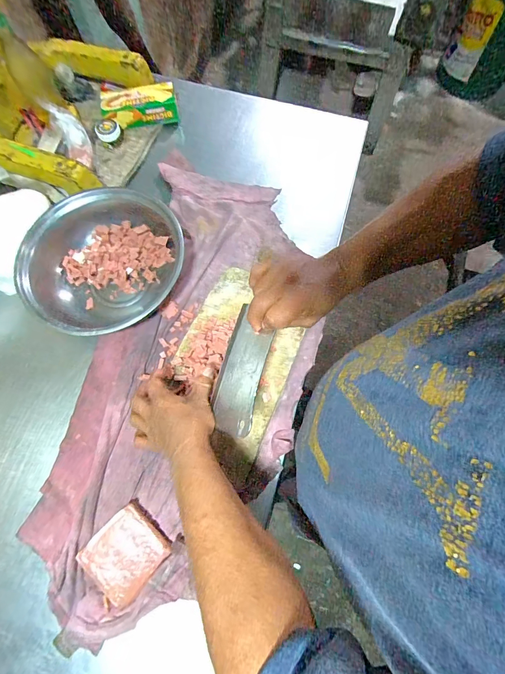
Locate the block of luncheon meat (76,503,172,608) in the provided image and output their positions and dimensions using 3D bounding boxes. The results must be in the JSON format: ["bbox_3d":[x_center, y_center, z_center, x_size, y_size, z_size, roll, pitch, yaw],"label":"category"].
[{"bbox_3d":[-0.188,0.321,0.488,0.100,0.026,0.104,43,77,11],"label":"block of luncheon meat"}]

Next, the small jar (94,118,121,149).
[{"bbox_3d":[-0.314,-0.448,0.720,0.053,0.044,0.050,-26,75,-8],"label":"small jar"}]

